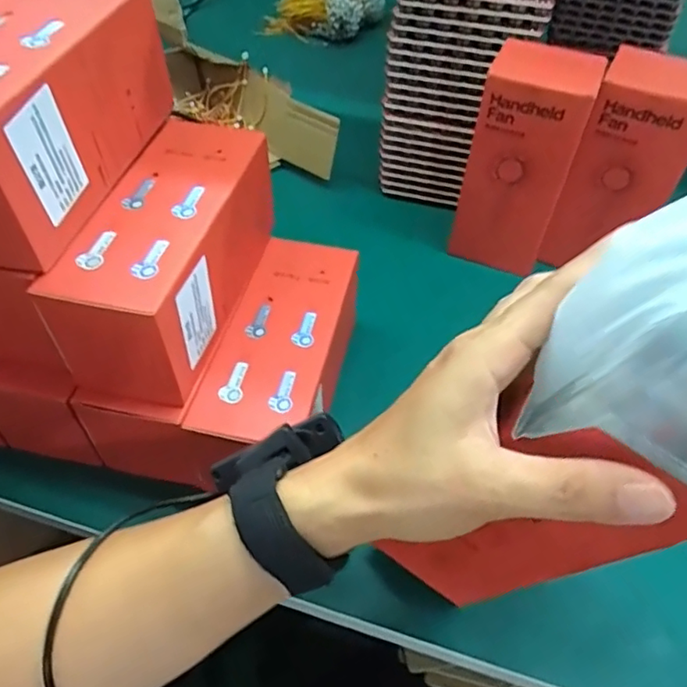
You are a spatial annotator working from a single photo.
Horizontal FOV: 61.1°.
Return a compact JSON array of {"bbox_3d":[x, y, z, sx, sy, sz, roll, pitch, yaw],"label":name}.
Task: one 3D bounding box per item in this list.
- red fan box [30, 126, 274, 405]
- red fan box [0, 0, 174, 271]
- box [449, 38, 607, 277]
[{"bbox_3d":[-0.112,-0.060,0.393,0.084,0.087,0.186,16,52,11],"label":"red fan box"},{"bbox_3d":[-0.177,-0.136,0.343,0.084,0.091,0.182,14,51,9],"label":"red fan box"},{"bbox_3d":[0.156,-0.159,0.521,0.086,0.192,0.053,14,51,9],"label":"box"}]

